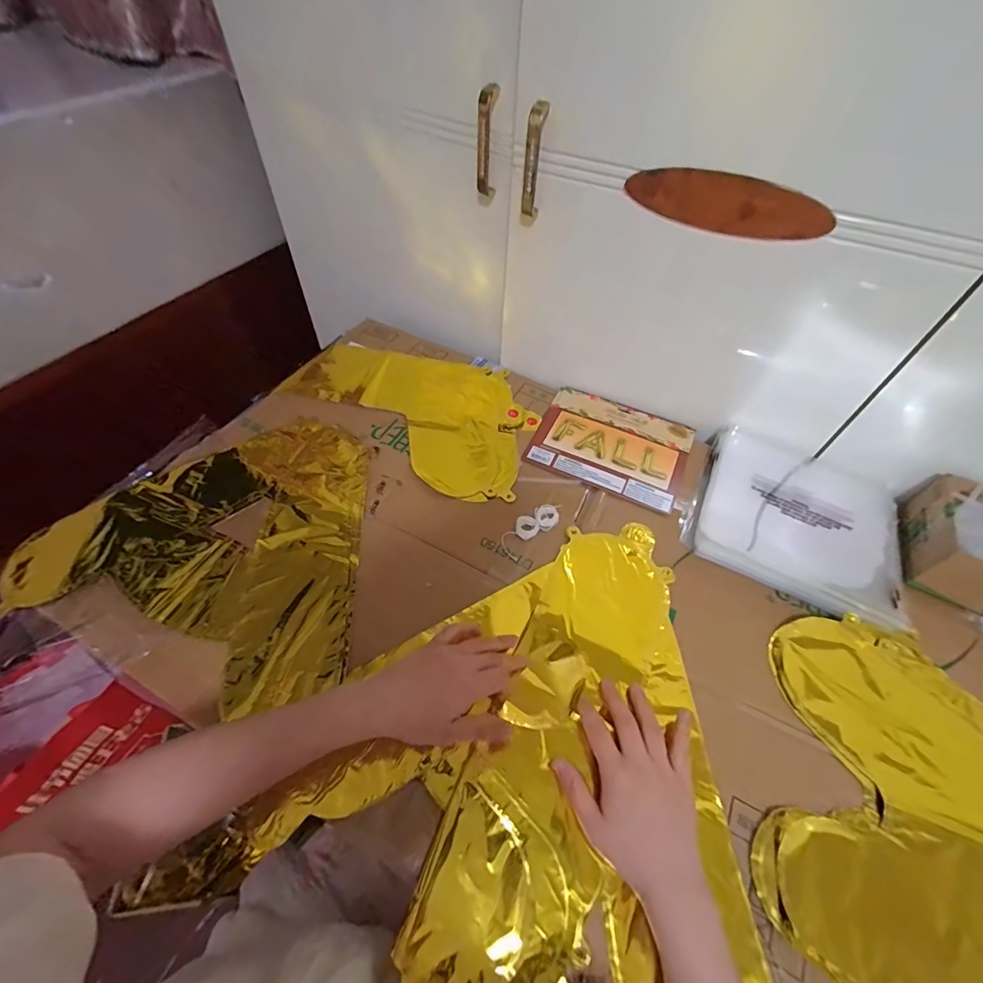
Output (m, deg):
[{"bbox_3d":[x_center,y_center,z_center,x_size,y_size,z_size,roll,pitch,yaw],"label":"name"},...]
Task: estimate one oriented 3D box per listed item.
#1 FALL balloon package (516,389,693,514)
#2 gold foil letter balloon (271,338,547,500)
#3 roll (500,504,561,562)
[{"bbox_3d":[0.159,-0.066,0.605,0.192,0.006,0.158,21,55,12],"label":"FALL balloon package"},{"bbox_3d":[-0.115,-0.120,0.630,0.353,0.005,0.225,18,55,10],"label":"gold foil letter balloon"},{"bbox_3d":[0.046,0.039,0.519,0.084,0.012,0.033,-37,63,-26],"label":"roll"}]

